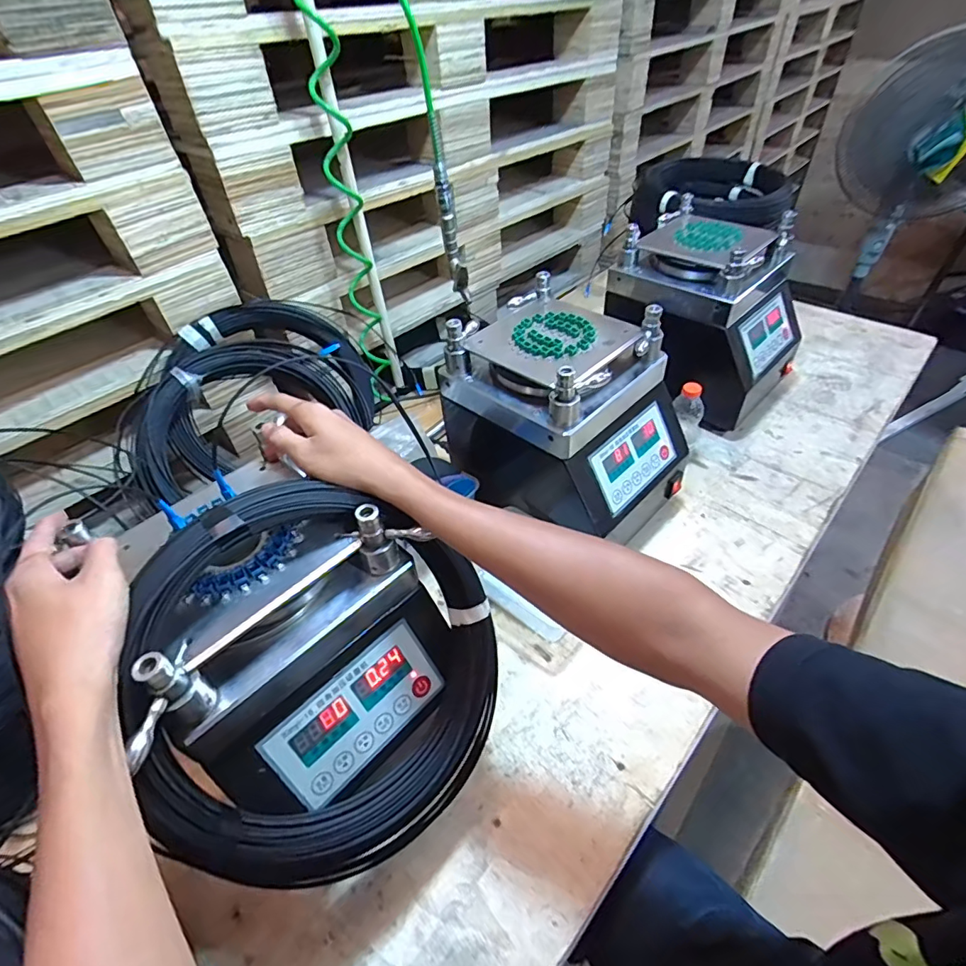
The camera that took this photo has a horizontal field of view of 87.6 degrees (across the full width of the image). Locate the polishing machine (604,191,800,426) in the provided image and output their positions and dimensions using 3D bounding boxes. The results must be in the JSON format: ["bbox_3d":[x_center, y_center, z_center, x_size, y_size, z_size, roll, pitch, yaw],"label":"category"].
[{"bbox_3d":[0.388,-0.295,0.898,0.295,0.290,0.208,28,54,28],"label":"polishing machine"}]

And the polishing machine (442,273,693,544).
[{"bbox_3d":[0.120,-0.081,0.716,0.227,0.280,0.282,-36,53,-27],"label":"polishing machine"}]

